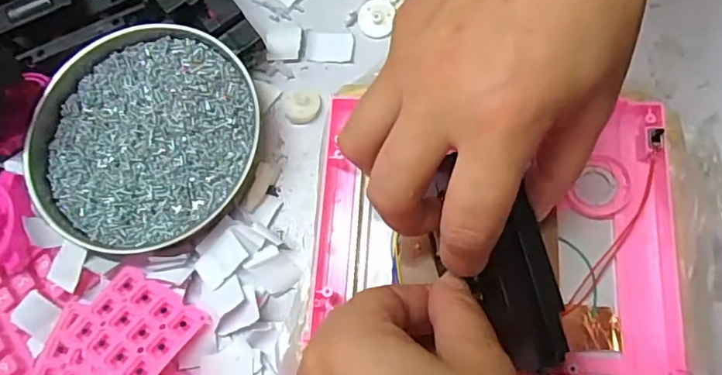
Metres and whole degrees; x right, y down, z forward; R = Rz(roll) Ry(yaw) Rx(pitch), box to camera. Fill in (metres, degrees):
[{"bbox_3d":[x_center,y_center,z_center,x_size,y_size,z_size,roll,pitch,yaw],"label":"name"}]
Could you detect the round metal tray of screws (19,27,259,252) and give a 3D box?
[{"bbox_3d":[-0.129,-0.031,0.322,0.126,0.021,0.133,-2,74,6],"label":"round metal tray of screws"}]

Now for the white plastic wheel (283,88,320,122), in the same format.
[{"bbox_3d":[-0.036,-0.050,0.330,0.021,0.006,0.021,-2,74,6],"label":"white plastic wheel"}]

